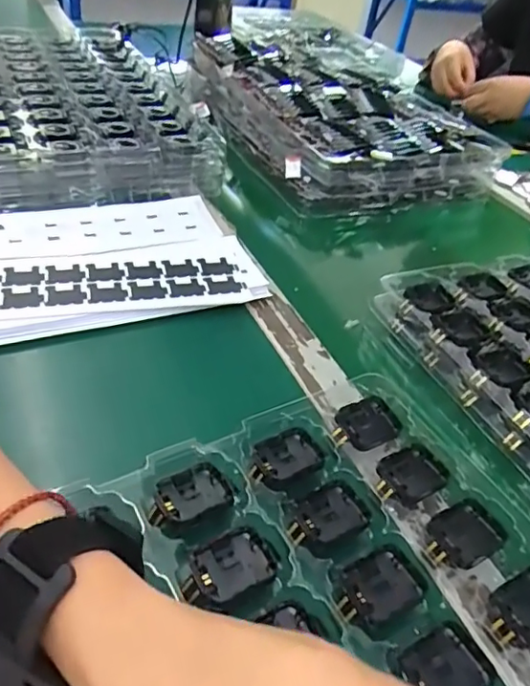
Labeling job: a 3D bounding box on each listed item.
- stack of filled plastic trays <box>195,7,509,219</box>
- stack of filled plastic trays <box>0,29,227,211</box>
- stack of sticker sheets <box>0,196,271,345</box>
[{"bbox_3d":[0.098,-0.353,0.834,0.312,0.090,0.446,-12,45,-24],"label":"stack of filled plastic trays"},{"bbox_3d":[-0.279,-0.316,0.688,0.329,0.063,0.453,-12,45,-23],"label":"stack of filled plastic trays"},{"bbox_3d":[-0.172,-0.073,0.489,0.311,0.029,0.184,-13,45,-21],"label":"stack of sticker sheets"}]

